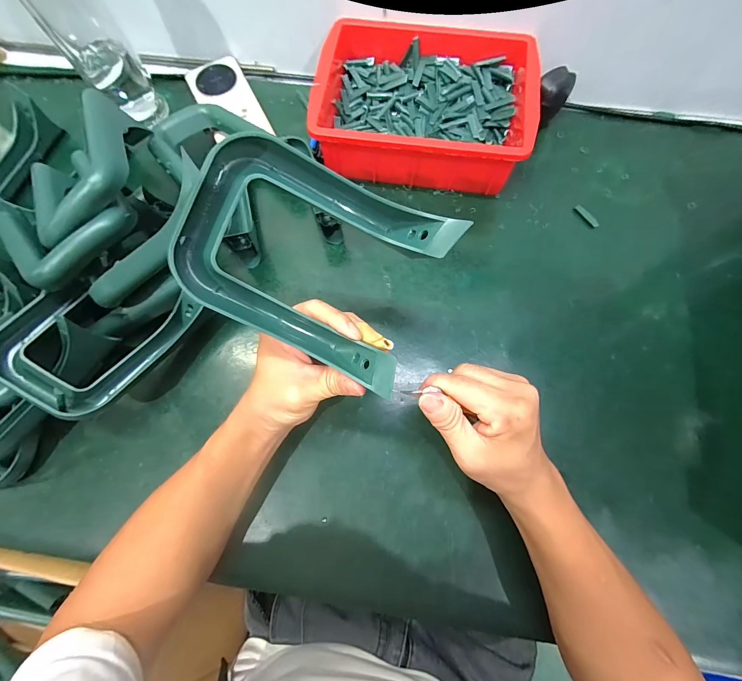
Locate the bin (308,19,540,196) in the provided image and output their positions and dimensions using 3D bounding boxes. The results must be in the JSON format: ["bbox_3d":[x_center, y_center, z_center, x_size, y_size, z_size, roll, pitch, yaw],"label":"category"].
[{"bbox_3d":[0.062,-0.286,0.394,0.248,0.073,0.188,9,75,4],"label":"bin"}]

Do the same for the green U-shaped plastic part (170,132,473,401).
[{"bbox_3d":[-0.034,-0.057,0.213,0.158,0.070,0.126,24,76,8],"label":"green U-shaped plastic part"}]

